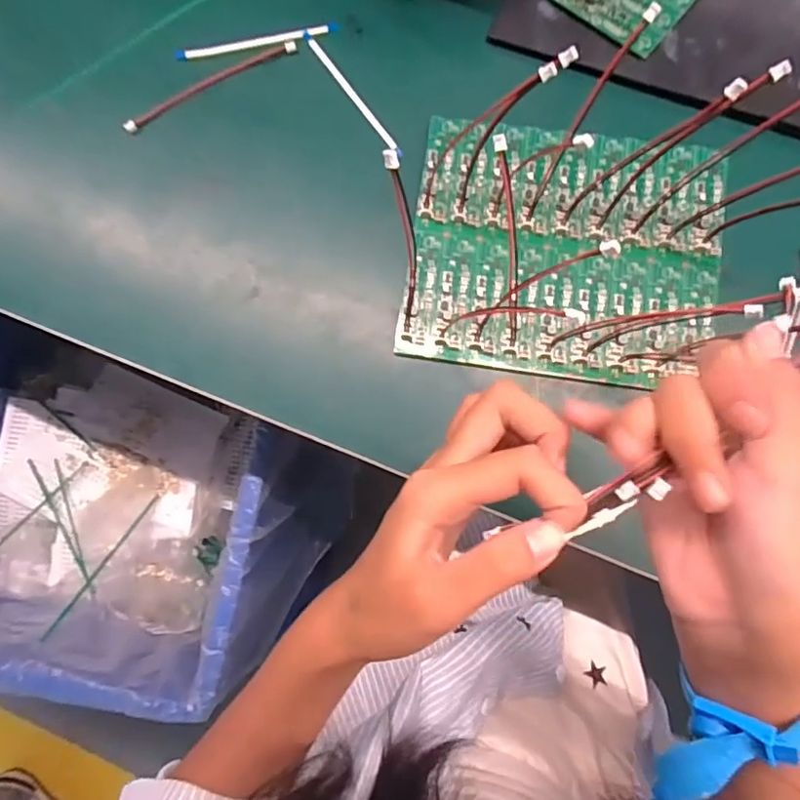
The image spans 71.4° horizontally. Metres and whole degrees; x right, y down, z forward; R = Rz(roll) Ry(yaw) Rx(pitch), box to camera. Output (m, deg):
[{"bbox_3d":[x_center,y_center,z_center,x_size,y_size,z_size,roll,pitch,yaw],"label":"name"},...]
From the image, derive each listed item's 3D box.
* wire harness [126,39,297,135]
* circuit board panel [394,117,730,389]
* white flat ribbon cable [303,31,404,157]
[{"bbox_3d":[-0.135,-0.225,0.395,0.133,0.005,0.014,-28,82,-1],"label":"wire harness"},{"bbox_3d":[0.106,-0.097,0.361,0.193,0.009,0.162,8,83,4],"label":"circuit board panel"},{"bbox_3d":[-0.034,-0.217,0.395,0.006,0.007,0.114,-36,82,-2],"label":"white flat ribbon cable"}]

